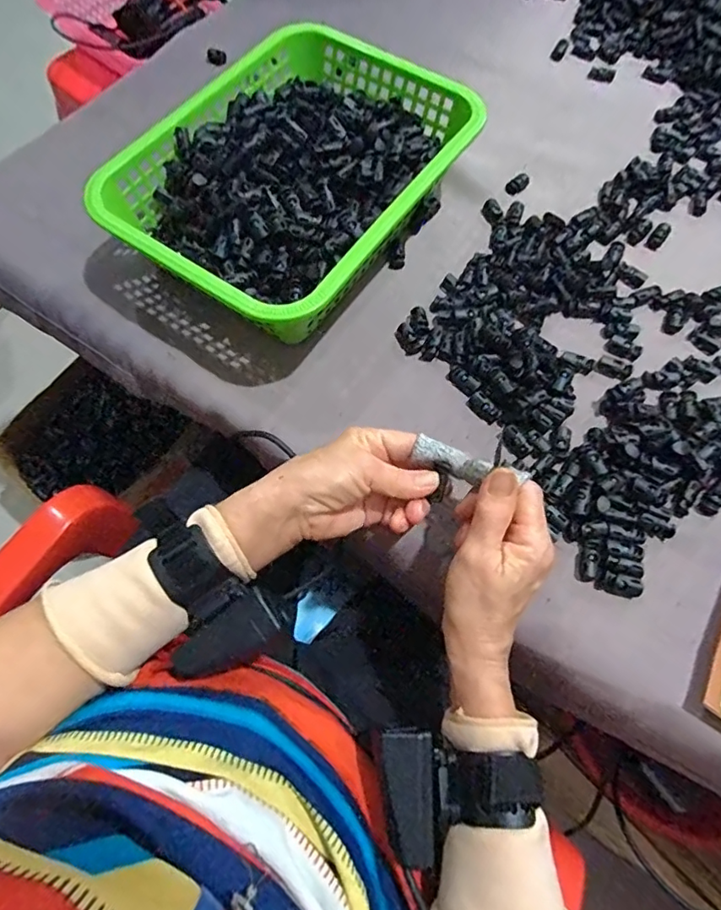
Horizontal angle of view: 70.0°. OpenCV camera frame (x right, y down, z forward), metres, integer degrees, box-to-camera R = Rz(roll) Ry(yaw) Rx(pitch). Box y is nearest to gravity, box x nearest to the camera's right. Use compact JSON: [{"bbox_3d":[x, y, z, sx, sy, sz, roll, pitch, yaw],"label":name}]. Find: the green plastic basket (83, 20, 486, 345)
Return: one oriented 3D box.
[{"bbox_3d":[-0.050,-0.243,0.457,0.225,0.080,0.321,31,71,11],"label":"green plastic basket"}]

